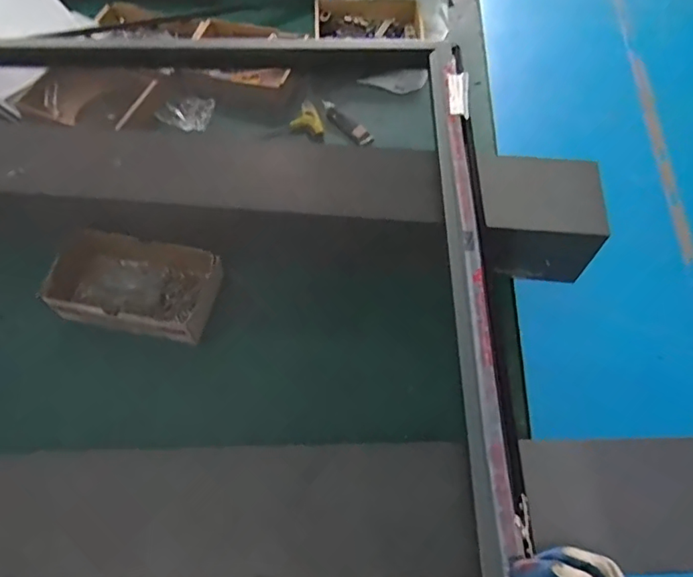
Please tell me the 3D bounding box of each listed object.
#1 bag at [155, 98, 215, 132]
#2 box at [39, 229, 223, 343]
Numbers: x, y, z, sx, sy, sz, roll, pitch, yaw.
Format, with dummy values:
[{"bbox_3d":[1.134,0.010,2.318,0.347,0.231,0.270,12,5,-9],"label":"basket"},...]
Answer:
[{"bbox_3d":[-0.248,-0.275,0.831,0.083,0.015,0.062,19,64,10],"label":"bag"},{"bbox_3d":[-0.260,-0.002,0.666,0.200,0.047,0.113,9,62,5],"label":"box"}]

